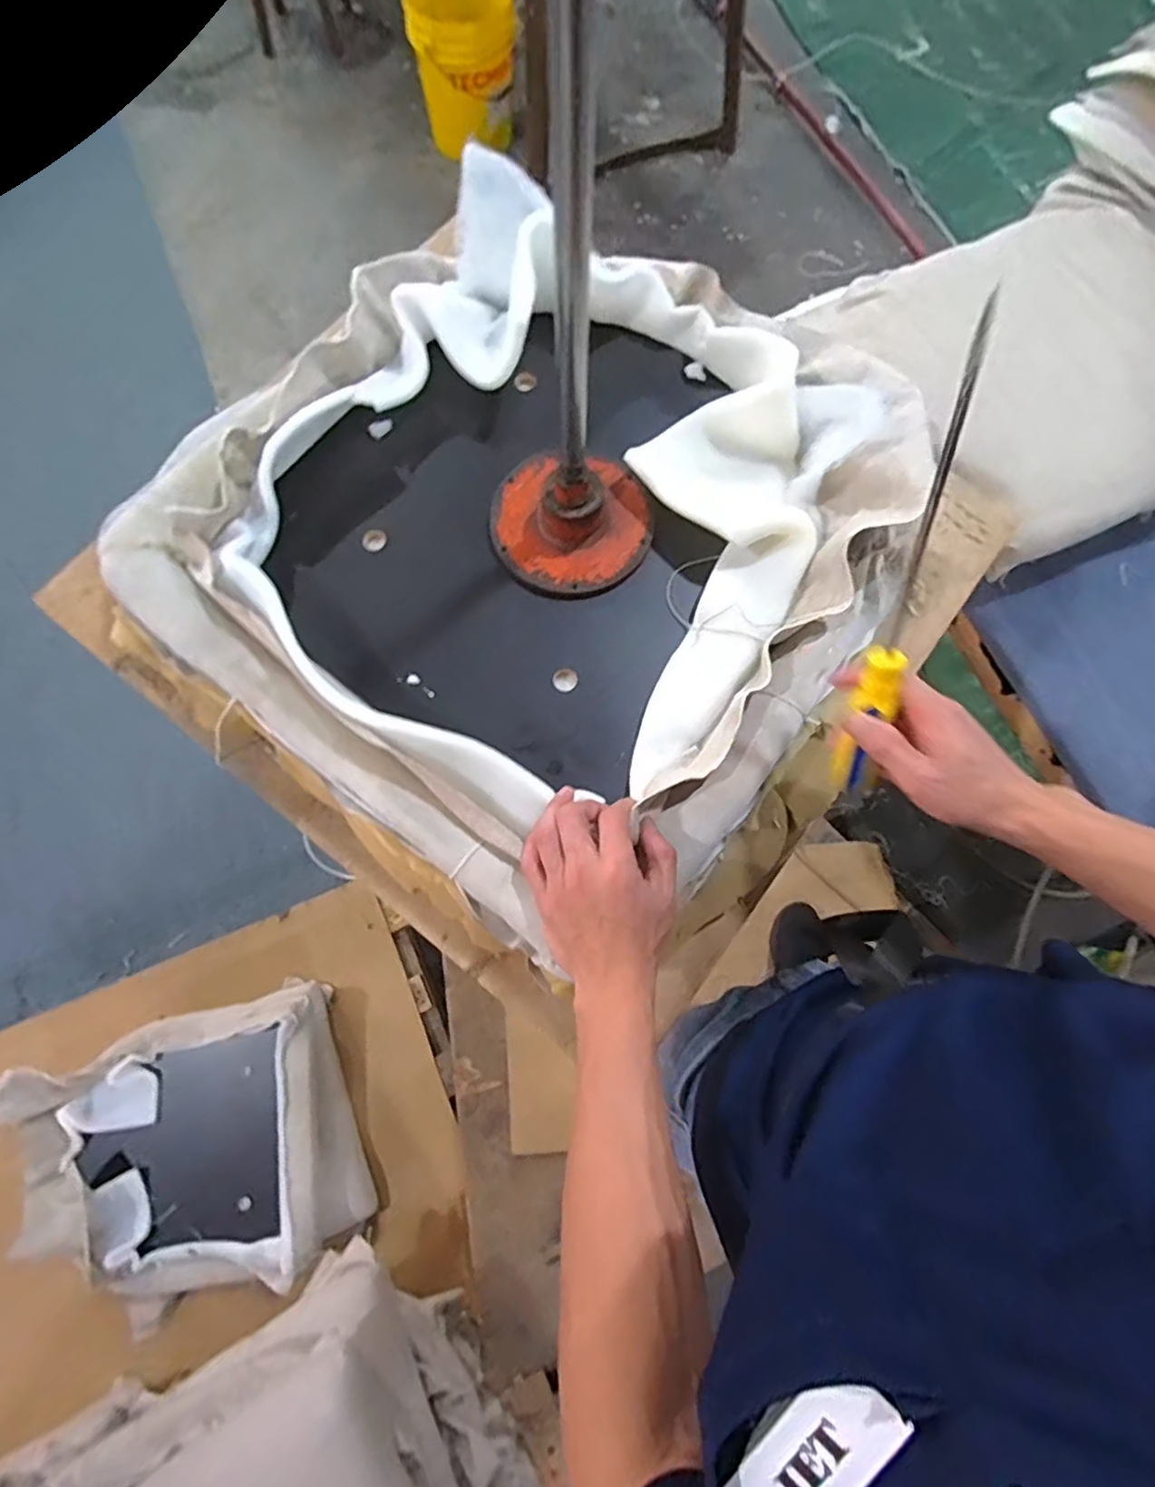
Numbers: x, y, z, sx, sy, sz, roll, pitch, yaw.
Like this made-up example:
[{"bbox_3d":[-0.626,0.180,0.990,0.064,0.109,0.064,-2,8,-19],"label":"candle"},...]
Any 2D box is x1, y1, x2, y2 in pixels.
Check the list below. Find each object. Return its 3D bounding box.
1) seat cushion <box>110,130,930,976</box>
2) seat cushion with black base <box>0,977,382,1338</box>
[{"bbox_3d":[-0.020,-0.198,0.565,0.560,0.098,0.580,39,77,10],"label":"seat cushion"},{"bbox_3d":[-0.707,0.771,1.224,0.543,0.182,0.498,-18,75,-6],"label":"seat cushion with black base"}]

